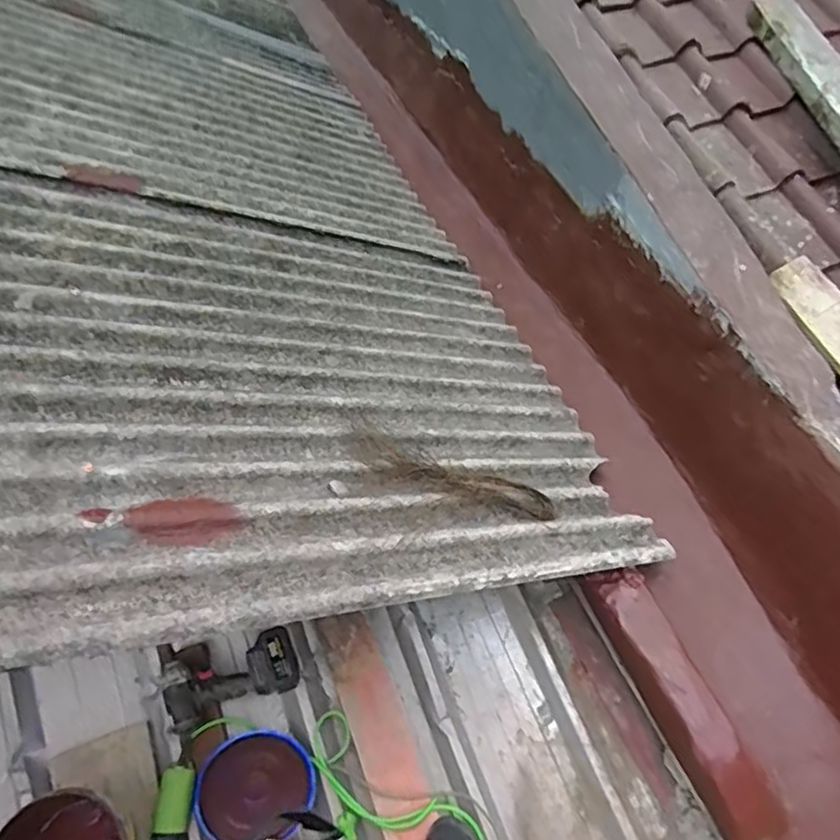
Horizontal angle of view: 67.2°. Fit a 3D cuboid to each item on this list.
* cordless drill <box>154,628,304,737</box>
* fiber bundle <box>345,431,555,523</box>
[{"bbox_3d":[-0.382,0.495,1.264,0.254,0.095,0.167,-19,55,-14],"label":"cordless drill"},{"bbox_3d":[0.072,0.104,1.115,0.410,0.054,0.090,18,49,-20],"label":"fiber bundle"}]

